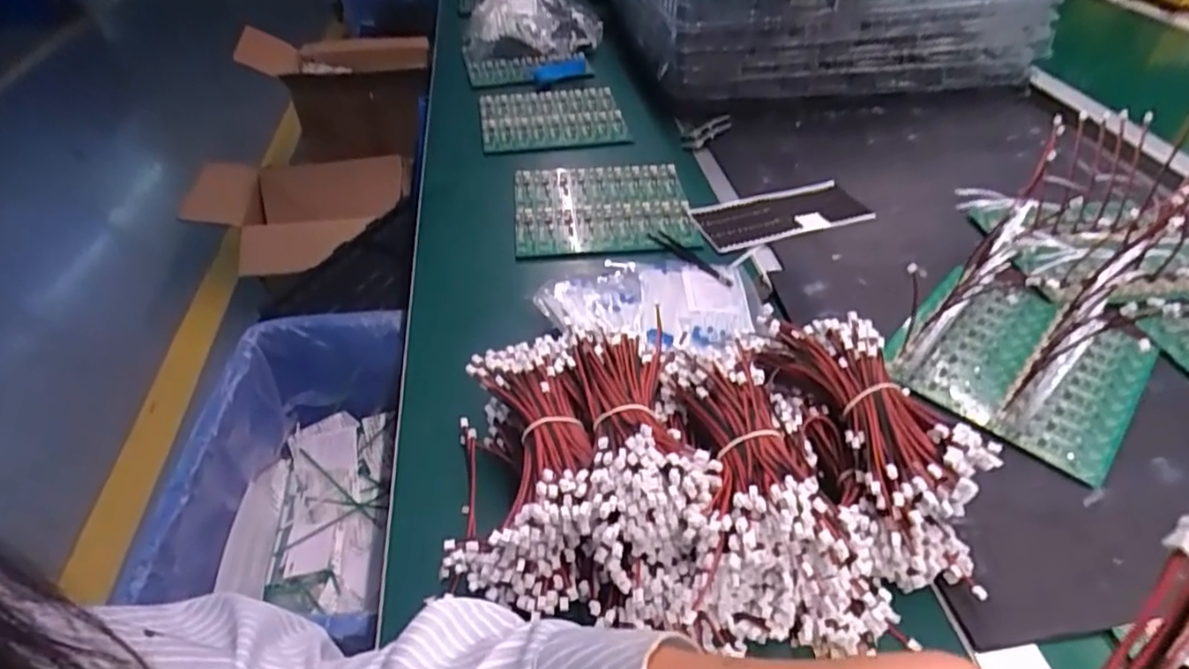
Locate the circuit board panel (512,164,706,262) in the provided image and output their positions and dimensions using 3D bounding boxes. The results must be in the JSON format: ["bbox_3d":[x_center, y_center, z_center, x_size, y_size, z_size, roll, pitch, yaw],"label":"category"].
[{"bbox_3d":[0.009,-0.154,0.762,0.202,0.015,0.176,-1,42,-3],"label":"circuit board panel"}]

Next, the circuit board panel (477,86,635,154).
[{"bbox_3d":[-0.063,-0.315,0.950,0.212,0.017,0.190,-7,50,-2],"label":"circuit board panel"}]

